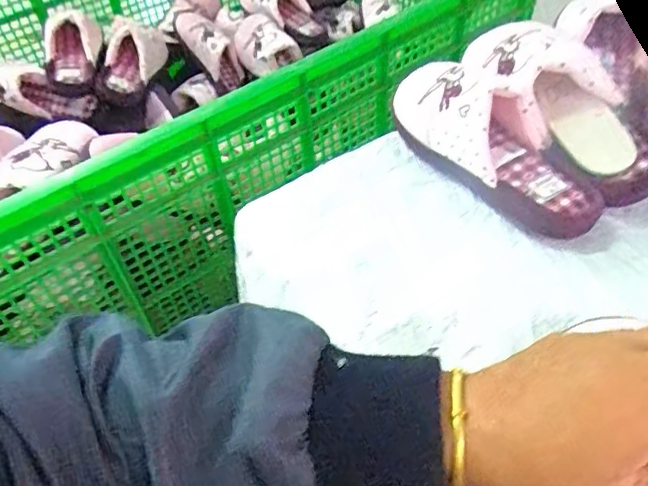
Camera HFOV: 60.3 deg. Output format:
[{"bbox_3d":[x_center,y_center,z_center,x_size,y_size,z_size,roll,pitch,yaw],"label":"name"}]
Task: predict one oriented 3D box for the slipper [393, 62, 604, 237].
[{"bbox_3d":[0.152,-0.100,0.518,0.080,0.081,0.234,-32,53,-25],"label":"slipper"}]

